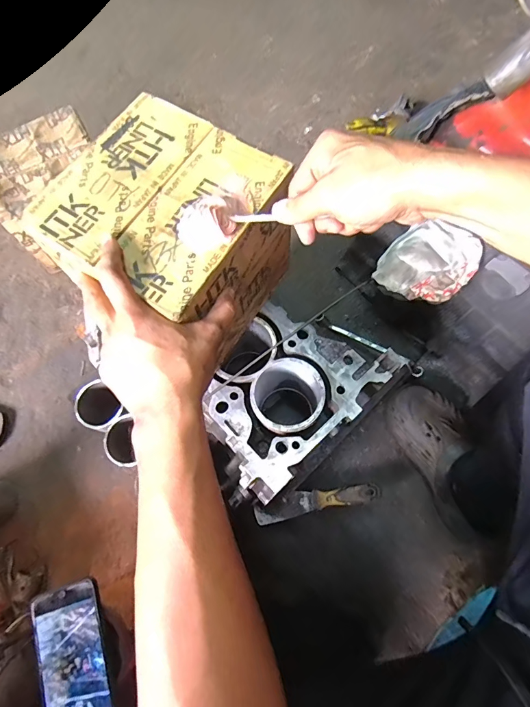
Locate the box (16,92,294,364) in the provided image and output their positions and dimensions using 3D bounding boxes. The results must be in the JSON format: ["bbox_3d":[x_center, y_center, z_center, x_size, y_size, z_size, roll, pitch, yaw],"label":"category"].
[{"bbox_3d":[-0.091,-0.123,0.411,0.181,0.154,0.175,32,76,11],"label":"box"}]

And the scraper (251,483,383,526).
[{"bbox_3d":[0.082,0.233,0.616,0.196,0.023,0.038,-13,71,-2],"label":"scraper"}]

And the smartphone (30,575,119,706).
[{"bbox_3d":[-0.213,0.348,0.438,0.076,0.015,0.158,-19,71,-5],"label":"smartphone"}]

